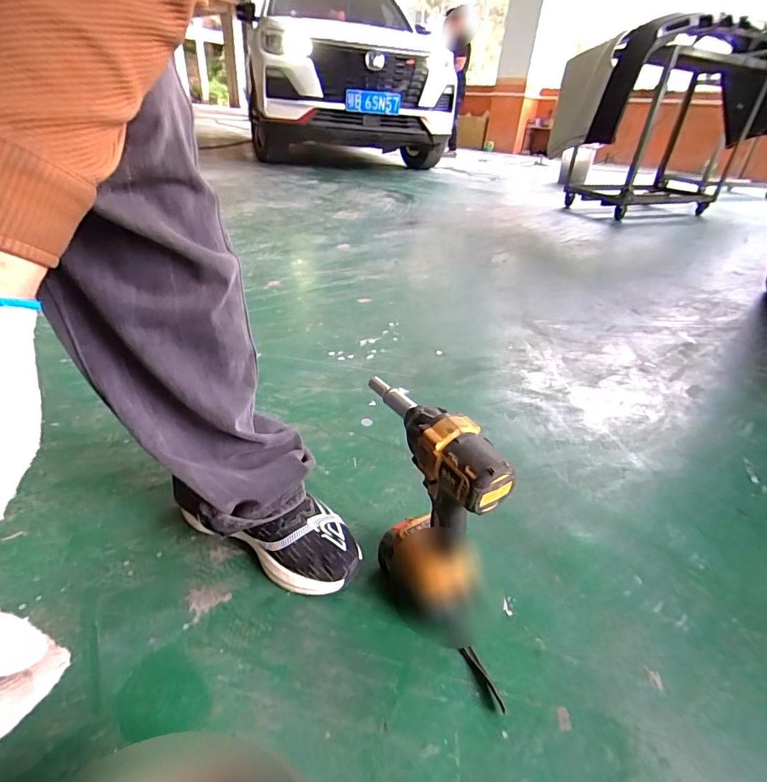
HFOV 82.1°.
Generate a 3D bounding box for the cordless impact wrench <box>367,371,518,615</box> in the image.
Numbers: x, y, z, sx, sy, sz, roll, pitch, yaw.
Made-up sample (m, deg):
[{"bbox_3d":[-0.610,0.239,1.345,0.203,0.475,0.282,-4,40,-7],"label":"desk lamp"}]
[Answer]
[{"bbox_3d":[0.038,0.130,0.518,0.069,0.258,0.221,-13,35,-25],"label":"cordless impact wrench"}]

